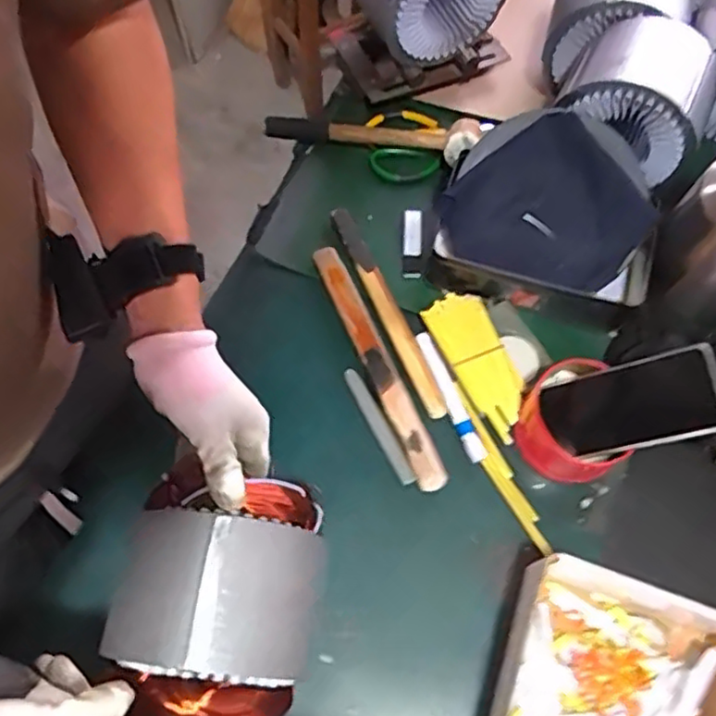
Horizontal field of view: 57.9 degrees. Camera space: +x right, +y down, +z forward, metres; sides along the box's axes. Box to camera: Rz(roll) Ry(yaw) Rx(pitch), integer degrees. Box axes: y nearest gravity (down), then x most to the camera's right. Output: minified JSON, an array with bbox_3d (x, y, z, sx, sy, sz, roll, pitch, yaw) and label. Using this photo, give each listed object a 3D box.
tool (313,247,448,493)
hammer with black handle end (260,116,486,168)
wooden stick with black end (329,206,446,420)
[{"bbox_3d":[0.018,0.004,0.659,0.028,0.030,0.277,-22,67,-9],"label":"tool"},{"bbox_3d":[0.012,-0.263,0.756,0.252,0.056,0.069,13,66,6],"label":"hammer with black handle end"},{"bbox_3d":[0.031,-0.056,0.677,0.022,0.016,0.253,-22,67,-9],"label":"wooden stick with black end"}]

